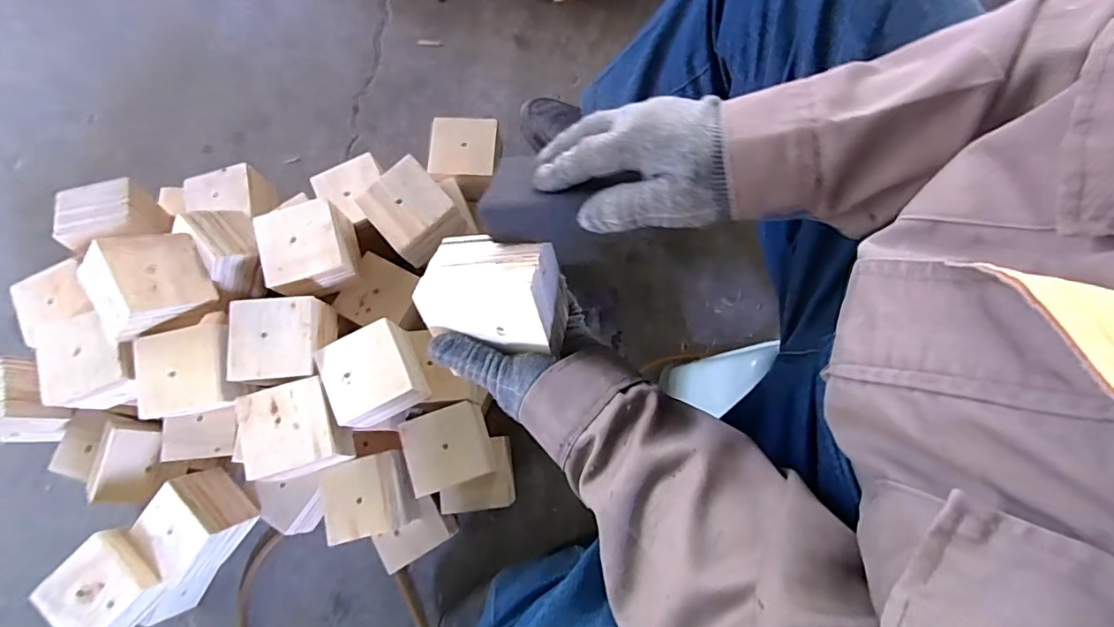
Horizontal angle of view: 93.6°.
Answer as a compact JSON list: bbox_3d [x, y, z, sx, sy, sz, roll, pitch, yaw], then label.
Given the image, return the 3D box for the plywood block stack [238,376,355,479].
[{"bbox_3d":[-0.301,0.136,0.604,0.106,0.084,0.103,-15,76,-3],"label":"plywood block stack"}]

